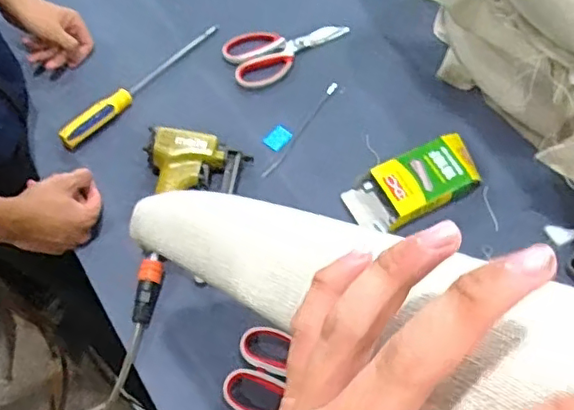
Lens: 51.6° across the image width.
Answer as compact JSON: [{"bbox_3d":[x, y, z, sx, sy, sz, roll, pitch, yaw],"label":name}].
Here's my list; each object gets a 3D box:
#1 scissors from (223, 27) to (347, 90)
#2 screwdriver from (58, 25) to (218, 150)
[{"bbox_3d":[-0.001,-0.238,0.886,0.179,0.010,0.098,-21,65,-9],"label":"scissors"},{"bbox_3d":[-0.203,-0.179,0.849,0.031,0.026,0.288,39,70,18],"label":"screwdriver"}]

